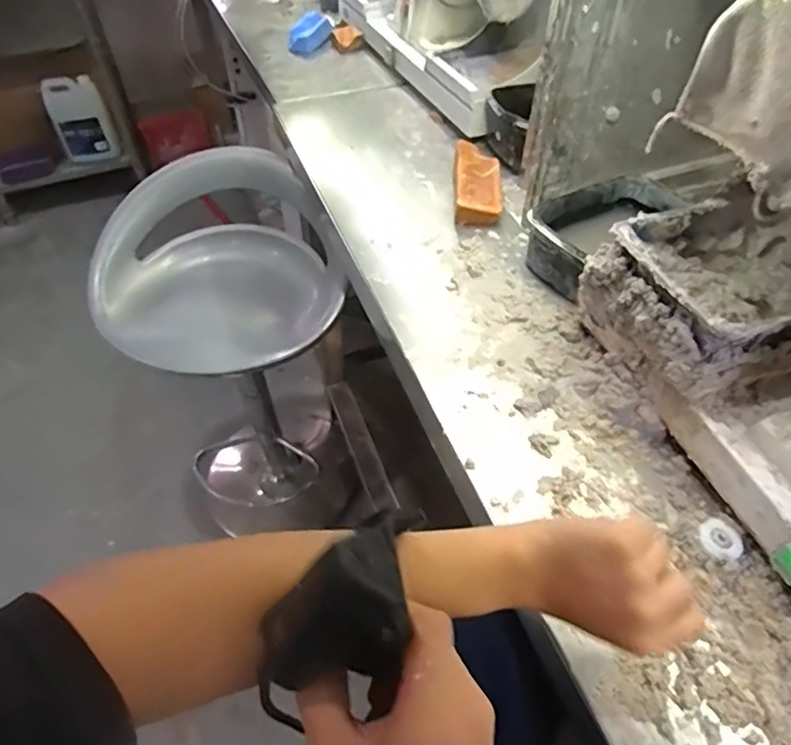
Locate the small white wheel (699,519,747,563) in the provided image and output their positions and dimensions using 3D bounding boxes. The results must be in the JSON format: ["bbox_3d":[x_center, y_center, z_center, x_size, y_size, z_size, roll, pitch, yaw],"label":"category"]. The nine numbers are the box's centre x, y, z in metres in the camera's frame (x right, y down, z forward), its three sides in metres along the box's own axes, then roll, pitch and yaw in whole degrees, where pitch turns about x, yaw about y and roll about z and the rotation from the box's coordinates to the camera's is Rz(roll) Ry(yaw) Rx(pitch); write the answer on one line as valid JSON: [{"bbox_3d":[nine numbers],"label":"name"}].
[{"bbox_3d":[0.255,0.132,0.454,0.033,0.013,0.033,-1,47,1],"label":"small white wheel"}]

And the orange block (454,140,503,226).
[{"bbox_3d":[0.112,-0.261,0.794,0.061,0.035,0.154,2,48,3],"label":"orange block"}]

